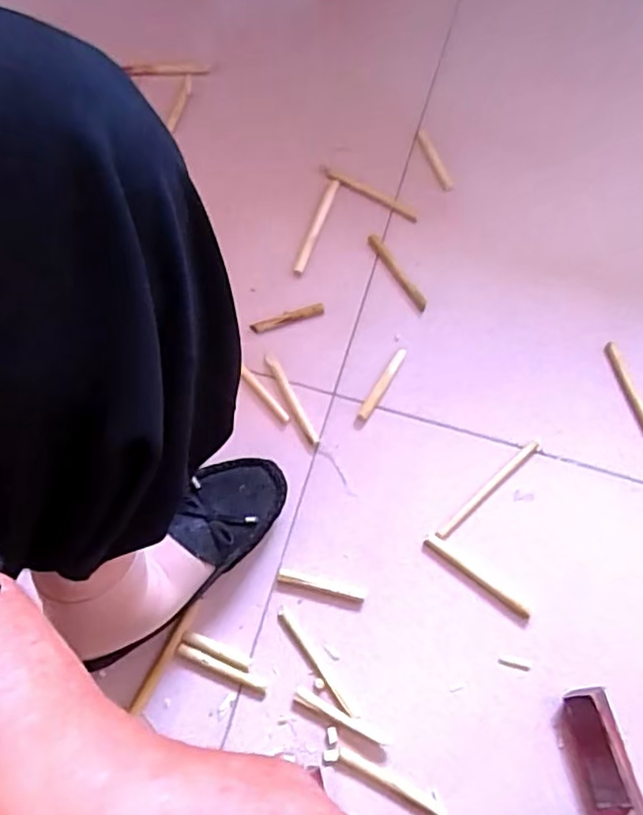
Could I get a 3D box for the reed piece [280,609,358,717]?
[{"bbox_3d":[-0.006,0.220,0.544,0.008,0.006,0.106,-35,76,-8],"label":"reed piece"}]

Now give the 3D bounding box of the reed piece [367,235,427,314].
[{"bbox_3d":[0.078,-0.137,0.643,0.014,0.008,0.095,-30,76,-7],"label":"reed piece"}]

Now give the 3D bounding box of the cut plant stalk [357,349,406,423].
[{"bbox_3d":[0.058,-0.022,0.608,0.012,0.004,0.079,30,77,9],"label":"cut plant stalk"}]

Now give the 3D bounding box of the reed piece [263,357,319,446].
[{"bbox_3d":[-0.028,-0.009,0.609,0.011,0.006,0.099,-27,75,-6],"label":"reed piece"}]

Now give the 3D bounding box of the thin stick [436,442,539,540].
[{"bbox_3d":[0.154,0.076,0.578,0.126,0.004,0.011,-41,77,-9],"label":"thin stick"}]

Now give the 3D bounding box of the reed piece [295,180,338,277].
[{"bbox_3d":[-0.006,-0.188,0.655,0.011,0.008,0.112,20,76,7],"label":"reed piece"}]

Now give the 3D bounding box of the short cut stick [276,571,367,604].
[{"bbox_3d":[0.000,0.158,0.559,0.079,0.013,0.015,11,75,5],"label":"short cut stick"}]

